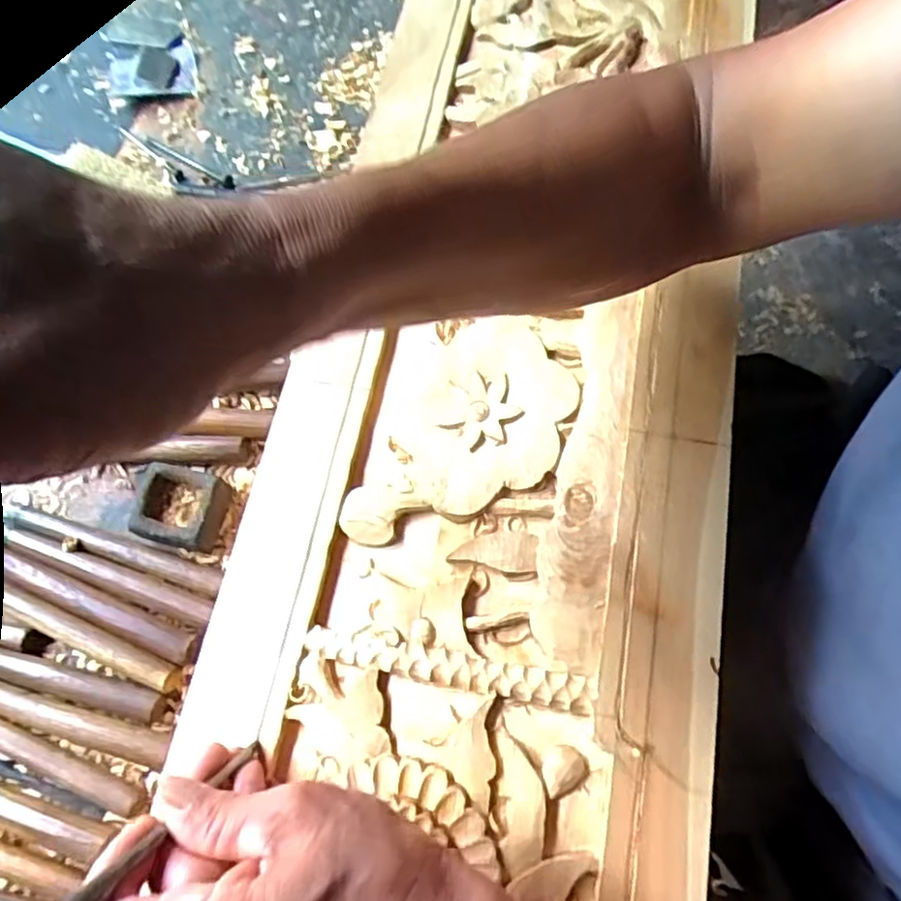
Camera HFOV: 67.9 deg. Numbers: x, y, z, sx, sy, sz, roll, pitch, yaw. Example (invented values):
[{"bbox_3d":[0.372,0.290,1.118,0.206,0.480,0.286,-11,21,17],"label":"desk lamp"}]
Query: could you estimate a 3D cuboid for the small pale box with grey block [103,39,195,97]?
[{"bbox_3d":[-0.249,-0.315,0.553,0.069,0.012,0.047,-9,69,0],"label":"small pale box with grey block"}]

